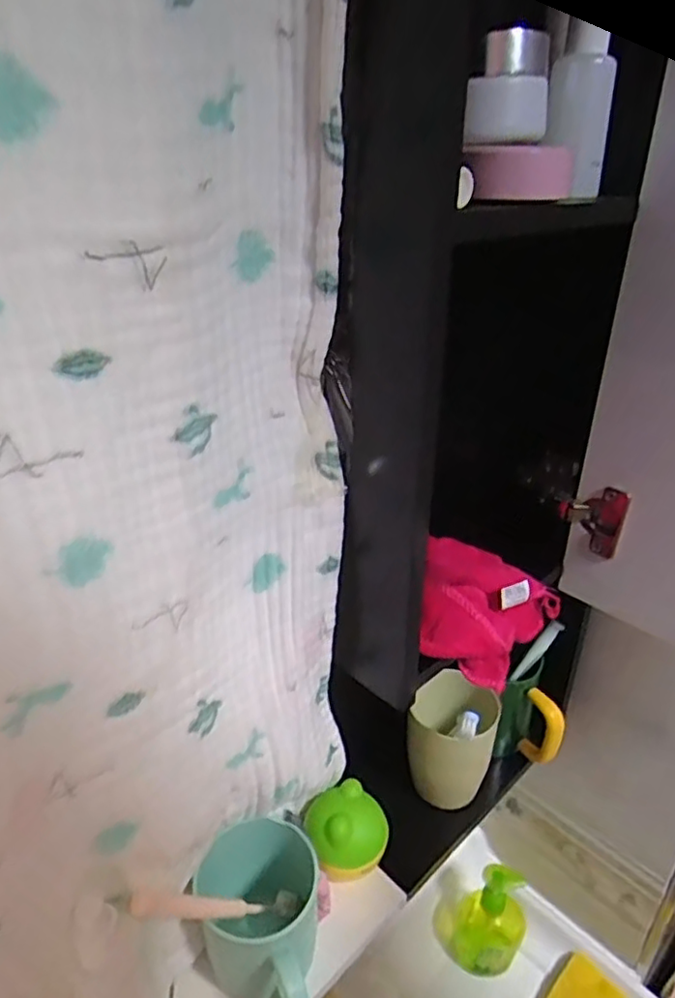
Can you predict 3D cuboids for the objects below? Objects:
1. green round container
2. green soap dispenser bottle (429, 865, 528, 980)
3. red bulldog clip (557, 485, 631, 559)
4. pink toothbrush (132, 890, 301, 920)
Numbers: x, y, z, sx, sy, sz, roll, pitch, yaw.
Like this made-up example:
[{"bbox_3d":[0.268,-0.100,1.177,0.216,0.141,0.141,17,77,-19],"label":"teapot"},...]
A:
[{"bbox_3d":[0.009,0.272,0.516,0.067,0.056,0.056,-10,30,-18],"label":"green round container"},{"bbox_3d":[0.174,0.502,0.770,0.108,0.170,0.066,14,32,23],"label":"green soap dispenser bottle"},{"bbox_3d":[0.205,0.015,0.510,0.049,0.065,0.025,14,32,23],"label":"red bulldog clip"},{"bbox_3d":[-0.075,0.275,0.426,0.023,0.169,0.015,29,79,40],"label":"pink toothbrush"}]

